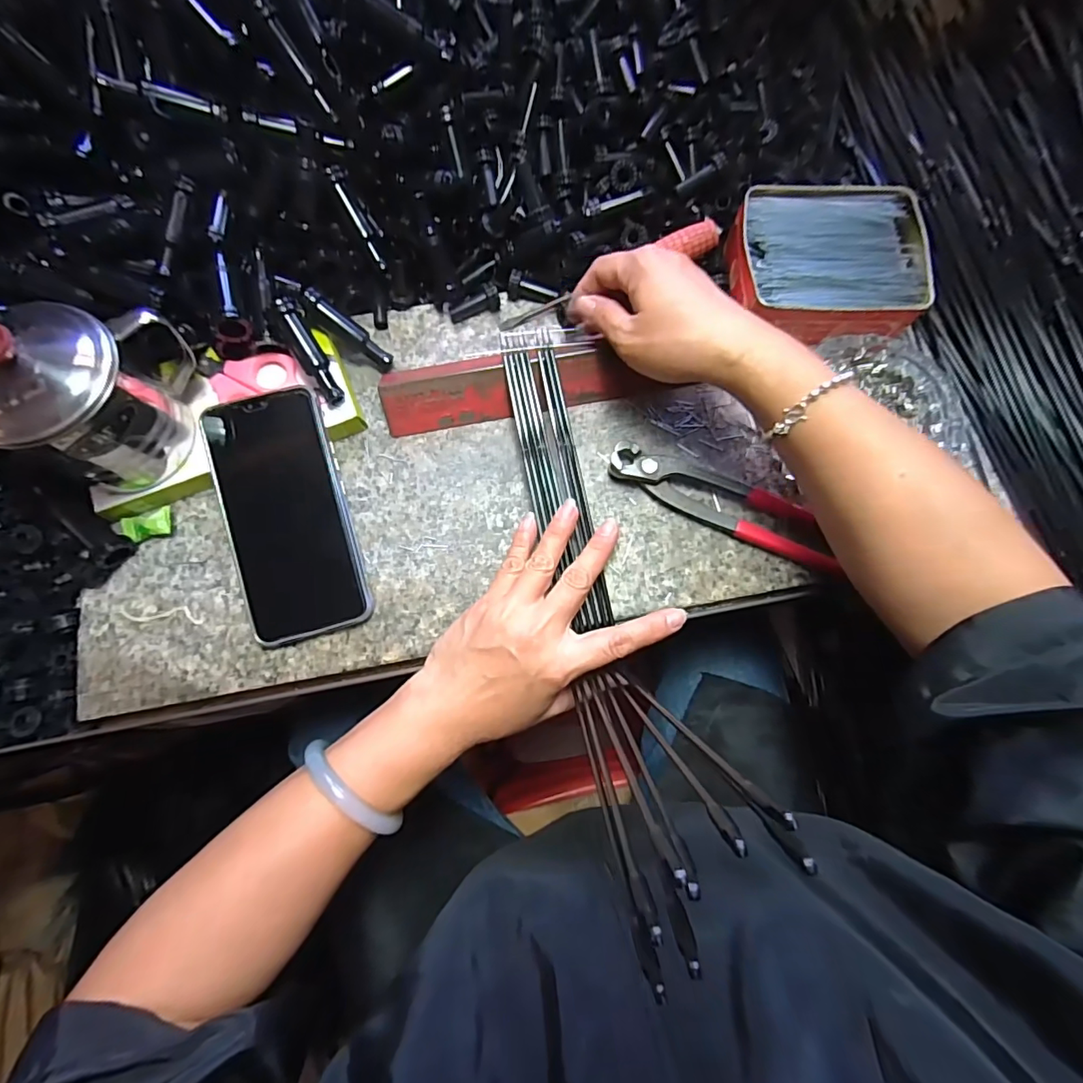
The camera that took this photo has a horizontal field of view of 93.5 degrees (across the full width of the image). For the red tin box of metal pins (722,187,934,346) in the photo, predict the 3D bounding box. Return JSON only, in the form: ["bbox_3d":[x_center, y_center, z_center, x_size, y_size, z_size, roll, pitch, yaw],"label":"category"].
[{"bbox_3d":[0.198,-0.194,0.355,0.130,0.034,0.110,0,77,-2],"label":"red tin box of metal pins"}]

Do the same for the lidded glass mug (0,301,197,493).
[{"bbox_3d":[-0.259,-0.089,0.289,0.074,0.096,0.096,16,77,3],"label":"lidded glass mug"}]

